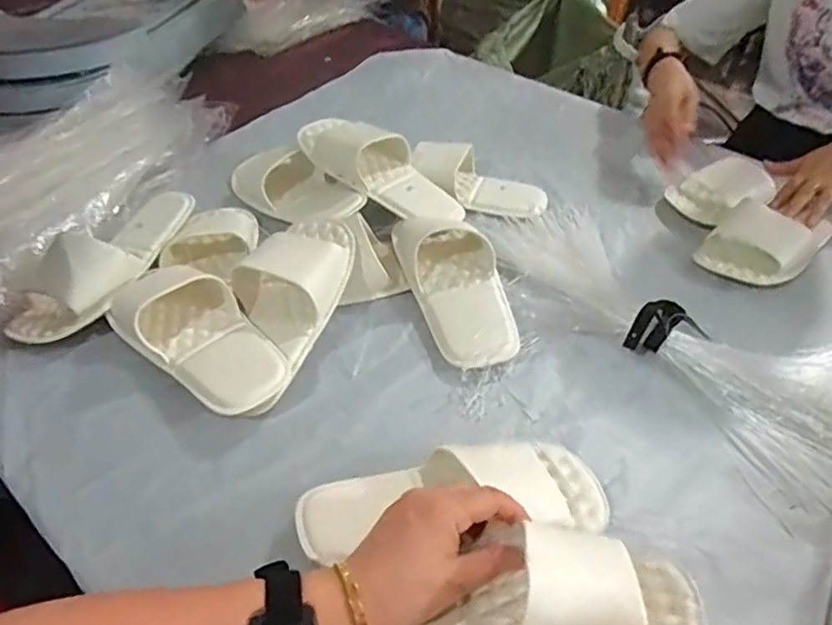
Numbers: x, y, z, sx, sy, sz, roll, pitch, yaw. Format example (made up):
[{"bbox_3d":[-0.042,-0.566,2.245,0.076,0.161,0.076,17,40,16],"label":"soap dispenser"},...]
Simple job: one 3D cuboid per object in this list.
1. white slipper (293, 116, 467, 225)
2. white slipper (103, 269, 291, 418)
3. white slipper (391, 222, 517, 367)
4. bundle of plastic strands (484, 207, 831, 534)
[{"bbox_3d":[-0.043,-0.175,0.766,0.228,0.053,0.085,32,49,4],"label":"white slipper"},{"bbox_3d":[-0.203,0.021,0.588,0.097,0.064,0.205,-31,52,-30],"label":"white slipper"},{"bbox_3d":[0.040,-0.046,0.647,0.101,0.064,0.216,-6,44,-8],"label":"white slipper"},{"bbox_3d":[0.273,-0.006,0.650,0.225,0.043,0.441,-25,49,-25],"label":"bundle of plastic strands"}]

